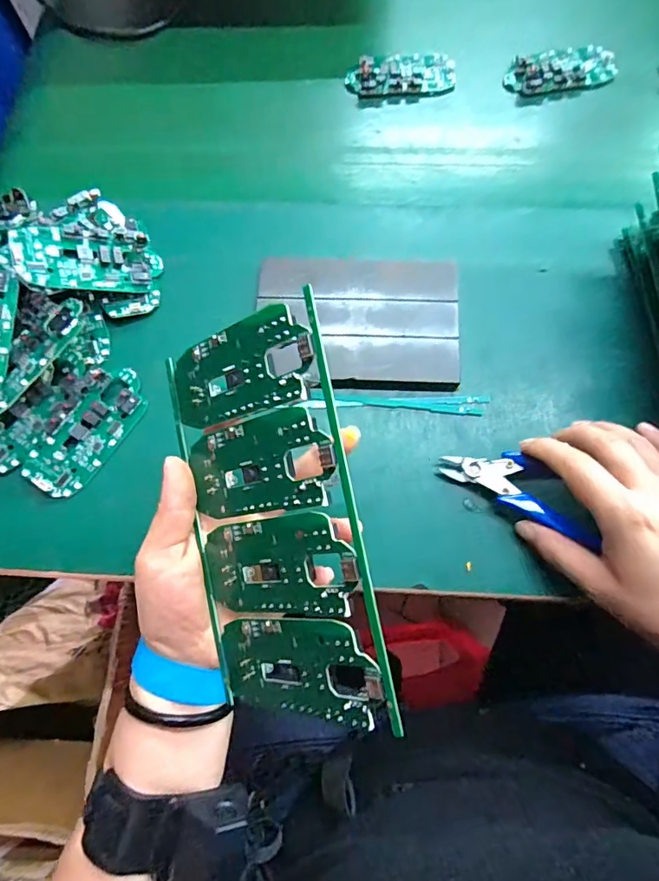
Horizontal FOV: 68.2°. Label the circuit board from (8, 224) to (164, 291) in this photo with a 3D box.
[{"bbox_3d":[-0.172,-0.132,0.353,0.097,0.011,0.045,-9,89,-33],"label":"circuit board"}]

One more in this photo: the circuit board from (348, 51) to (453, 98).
[{"bbox_3d":[0.066,-0.338,0.448,0.098,0.018,0.048,-9,70,-3],"label":"circuit board"}]

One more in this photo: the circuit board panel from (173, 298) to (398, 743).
[{"bbox_3d":[-0.030,0.035,0.233,0.105,0.004,0.186,-15,84,37],"label":"circuit board panel"}]

